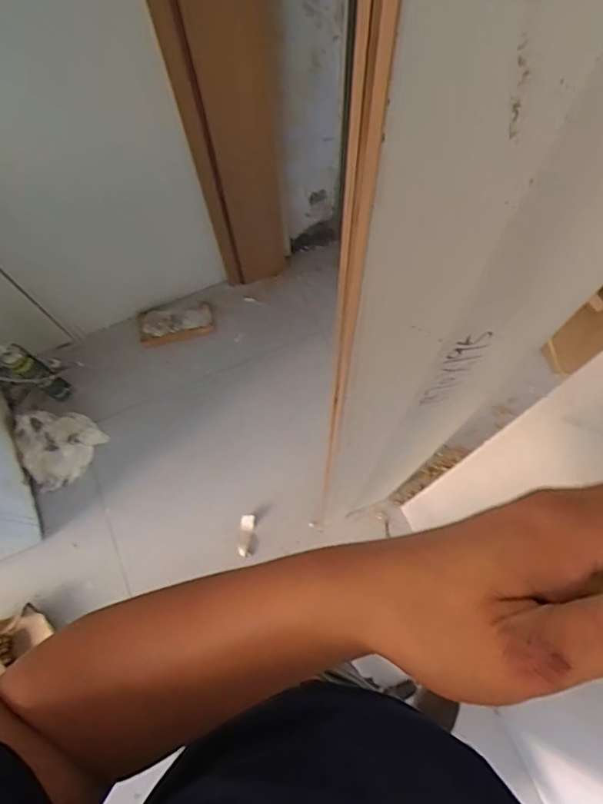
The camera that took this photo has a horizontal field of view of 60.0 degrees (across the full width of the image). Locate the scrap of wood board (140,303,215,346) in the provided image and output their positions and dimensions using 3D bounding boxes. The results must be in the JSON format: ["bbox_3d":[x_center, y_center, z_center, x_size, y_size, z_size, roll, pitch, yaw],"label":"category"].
[{"bbox_3d":[-0.383,-0.243,1.609,0.228,0.021,0.104,-18,89,-21],"label":"scrap of wood board"}]

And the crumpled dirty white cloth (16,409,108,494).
[{"bbox_3d":[-0.643,0.122,1.395,0.188,0.168,0.212,-8,72,-2],"label":"crumpled dirty white cloth"}]

